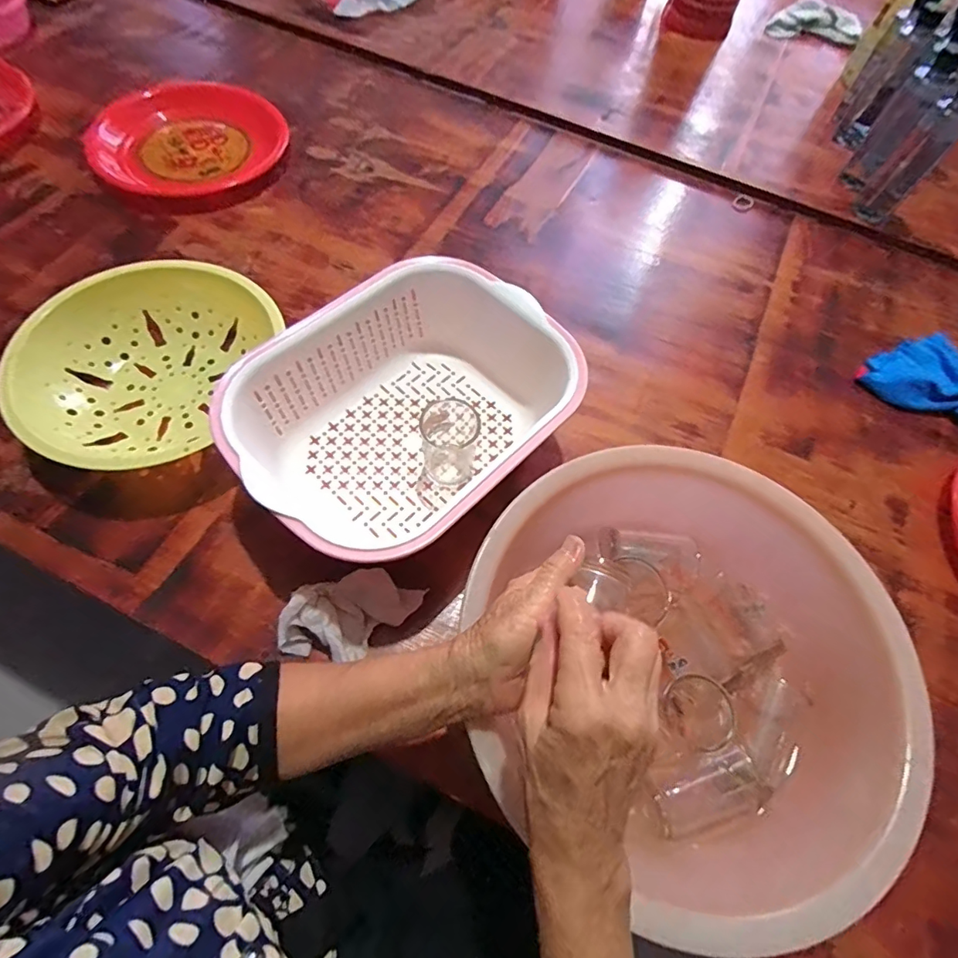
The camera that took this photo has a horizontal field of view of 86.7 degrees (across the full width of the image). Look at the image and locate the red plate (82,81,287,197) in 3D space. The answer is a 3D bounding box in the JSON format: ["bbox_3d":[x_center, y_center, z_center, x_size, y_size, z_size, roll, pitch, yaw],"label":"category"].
[{"bbox_3d":[-0.413,-0.494,0.723,0.250,0.030,0.234,1,64,-3],"label":"red plate"}]

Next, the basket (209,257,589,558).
[{"bbox_3d":[-0.062,-0.058,0.489,0.228,0.116,0.293,42,69,16],"label":"basket"}]

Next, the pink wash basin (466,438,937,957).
[{"bbox_3d":[0.162,0.131,0.412,0.279,0.109,0.327,-40,73,-20],"label":"pink wash basin"}]

